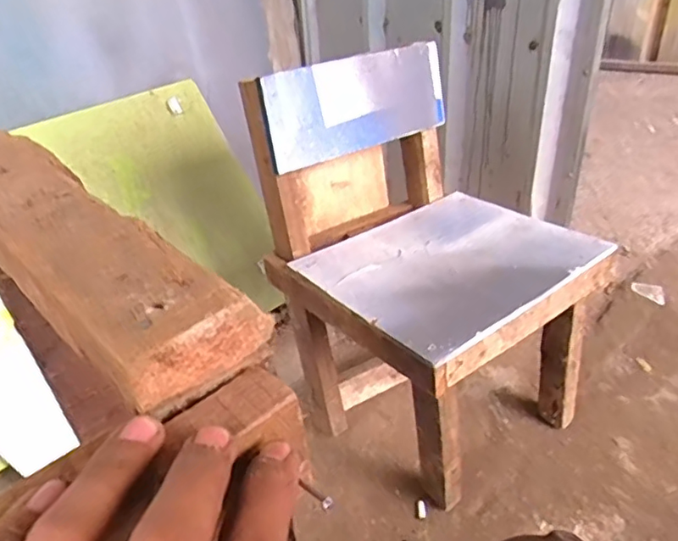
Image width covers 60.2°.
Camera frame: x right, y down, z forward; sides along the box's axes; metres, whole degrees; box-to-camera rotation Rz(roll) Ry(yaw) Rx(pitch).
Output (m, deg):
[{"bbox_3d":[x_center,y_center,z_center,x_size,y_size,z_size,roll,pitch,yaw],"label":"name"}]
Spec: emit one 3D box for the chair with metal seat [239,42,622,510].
[{"bbox_3d":[0.145,-0.010,1.023,0.417,0.618,0.452,-27,41,-30],"label":"chair with metal seat"}]

